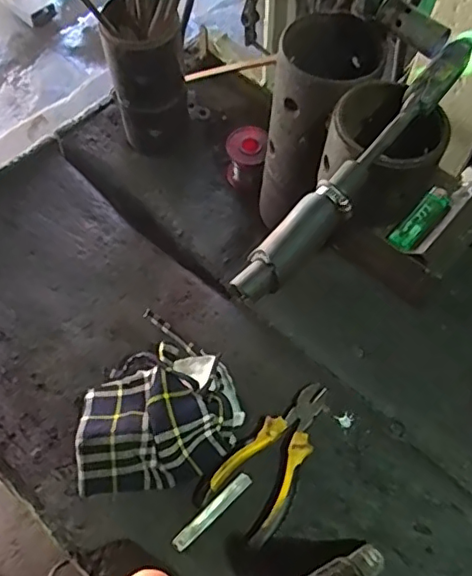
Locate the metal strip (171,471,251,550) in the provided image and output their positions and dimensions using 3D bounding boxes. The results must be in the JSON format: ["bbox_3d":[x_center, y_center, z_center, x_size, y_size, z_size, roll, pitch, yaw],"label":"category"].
[{"bbox_3d":[-0.021,0.203,0.516,0.087,0.004,0.013,-39,69,-19],"label":"metal strip"}]

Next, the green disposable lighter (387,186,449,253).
[{"bbox_3d":[0.186,-0.068,0.561,0.028,0.009,0.081,38,68,18],"label":"green disposable lighter"}]

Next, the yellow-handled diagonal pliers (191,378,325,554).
[{"bbox_3d":[0.039,0.156,0.529,0.074,0.017,0.151,37,68,17],"label":"yellow-handled diagonal pliers"}]

